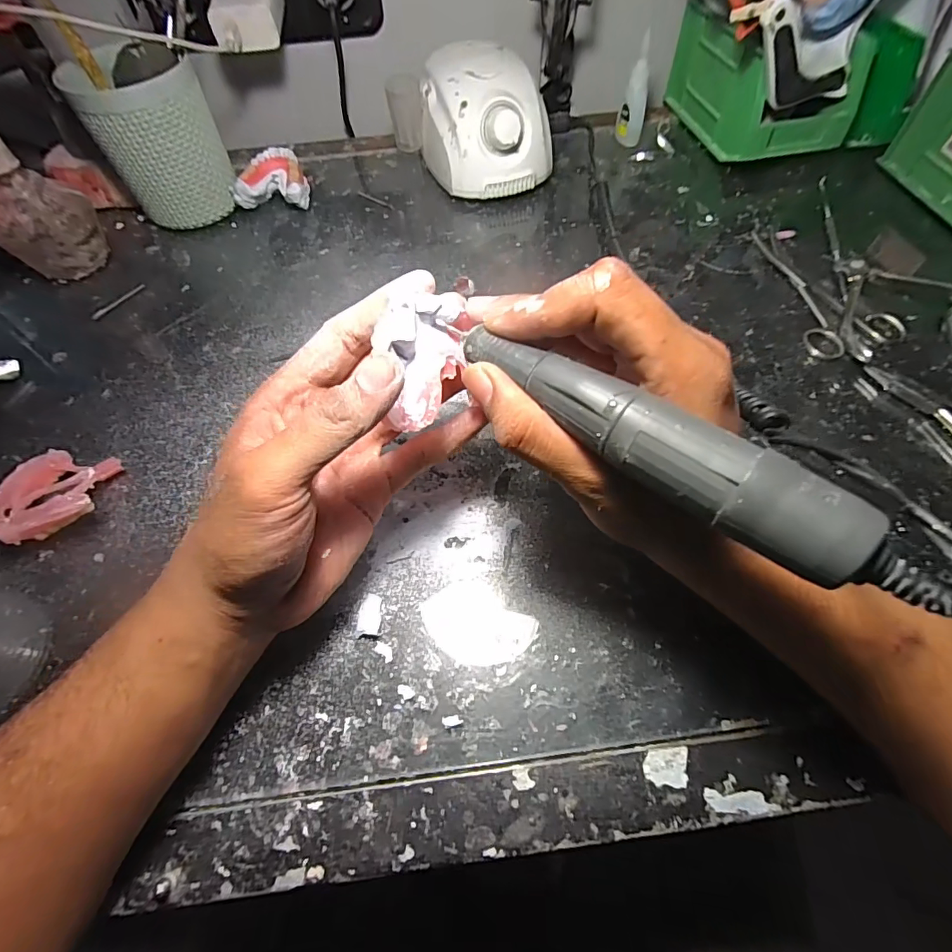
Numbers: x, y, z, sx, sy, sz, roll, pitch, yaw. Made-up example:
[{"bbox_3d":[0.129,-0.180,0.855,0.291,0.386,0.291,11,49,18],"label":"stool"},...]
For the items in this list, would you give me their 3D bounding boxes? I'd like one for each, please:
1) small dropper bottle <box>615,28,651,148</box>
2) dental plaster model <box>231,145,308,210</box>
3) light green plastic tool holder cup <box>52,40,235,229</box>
[{"bbox_3d":[0.154,-0.369,0.457,0.017,0.082,0.024,-17,61,-8],"label":"small dropper bottle"},{"bbox_3d":[-0.188,-0.275,0.445,0.061,0.034,0.053,1,60,2],"label":"dental plaster model"},{"bbox_3d":[-0.267,-0.284,0.407,0.092,0.113,0.084,-1,60,1],"label":"light green plastic tool holder cup"}]

